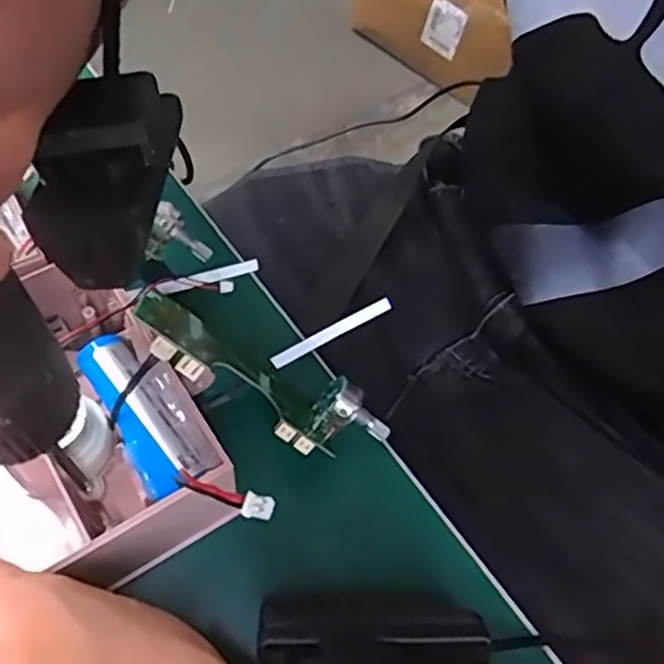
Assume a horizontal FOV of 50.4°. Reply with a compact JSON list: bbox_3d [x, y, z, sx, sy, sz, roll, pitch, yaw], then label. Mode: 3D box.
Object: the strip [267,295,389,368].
[{"bbox_3d":[0.001,0.000,0.300,0.062,0.010,0.006,-33,68,-20],"label":"strip"}]

